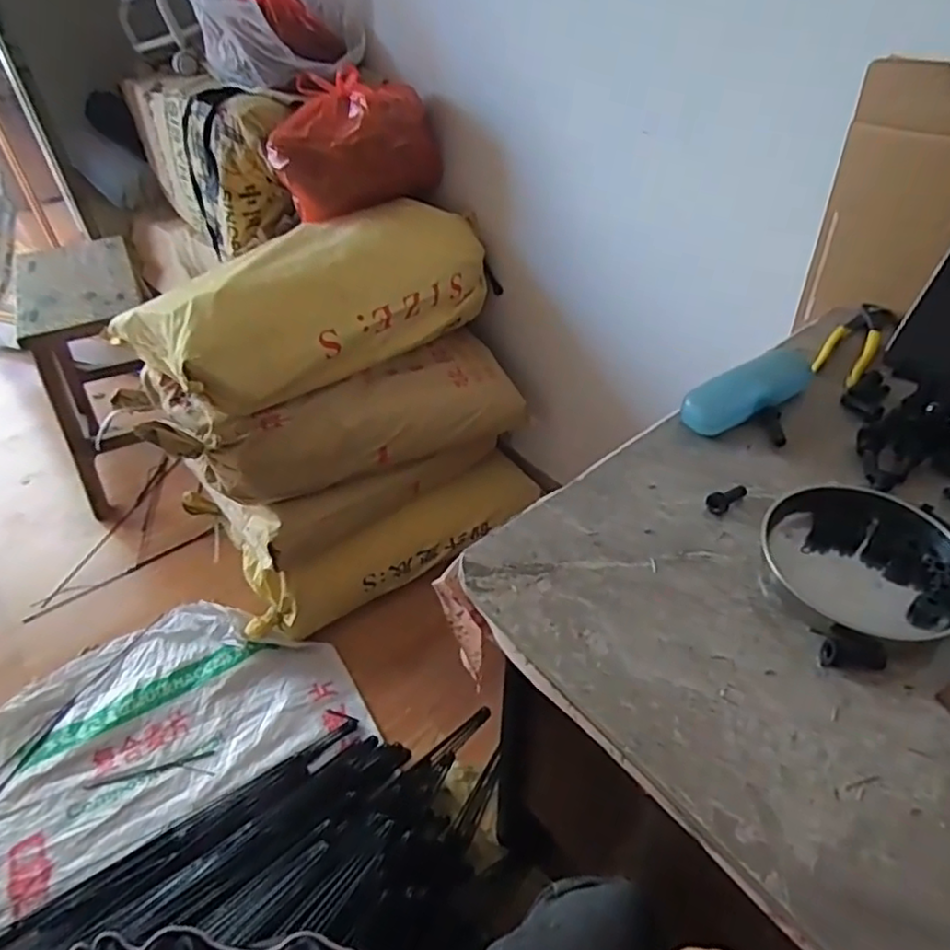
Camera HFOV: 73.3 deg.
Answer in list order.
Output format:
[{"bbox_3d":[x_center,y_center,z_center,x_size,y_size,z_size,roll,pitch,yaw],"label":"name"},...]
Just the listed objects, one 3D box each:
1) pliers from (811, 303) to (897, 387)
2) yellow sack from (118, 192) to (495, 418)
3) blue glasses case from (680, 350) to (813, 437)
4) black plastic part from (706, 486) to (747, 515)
[{"bbox_3d":[0.411,-0.144,0.690,0.048,0.018,0.171,29,52,27],"label":"pliers"},{"bbox_3d":[-0.279,-0.320,1.130,0.316,0.206,0.600,32,53,29],"label":"yellow sack"},{"bbox_3d":[0.265,-0.083,0.607,0.154,0.032,0.043,-24,49,-21],"label":"blue glasses case"},{"bbox_3d":[0.210,0.019,0.531,0.042,0.013,0.018,-19,48,-34],"label":"black plastic part"}]

